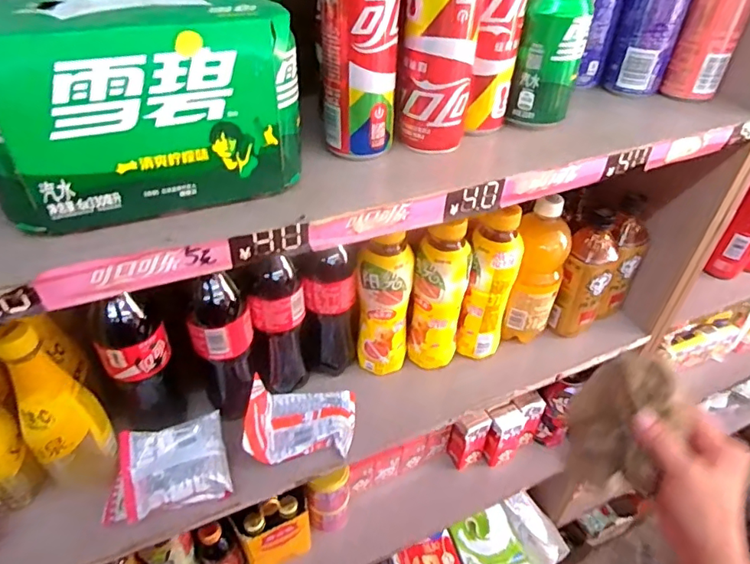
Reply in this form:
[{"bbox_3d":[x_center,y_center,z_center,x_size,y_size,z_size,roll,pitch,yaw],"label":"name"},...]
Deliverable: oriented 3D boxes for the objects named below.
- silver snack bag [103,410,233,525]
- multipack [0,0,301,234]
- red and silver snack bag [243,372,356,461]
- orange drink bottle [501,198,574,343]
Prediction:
[{"bbox_3d":[-0.215,0.191,0.518,0.120,0.038,0.086,-12,43,-17],"label":"silver snack bag"},{"bbox_3d":[-0.153,-0.123,0.336,0.185,0.115,0.108,-15,43,-20],"label":"multipack"},{"bbox_3d":[-0.081,0.155,0.571,0.120,0.043,0.095,-1,40,-5],"label":"red and silver snack bag"},{"bbox_3d":[0.208,-0.015,0.647,0.067,0.195,0.063,16,42,15],"label":"orange drink bottle"}]

